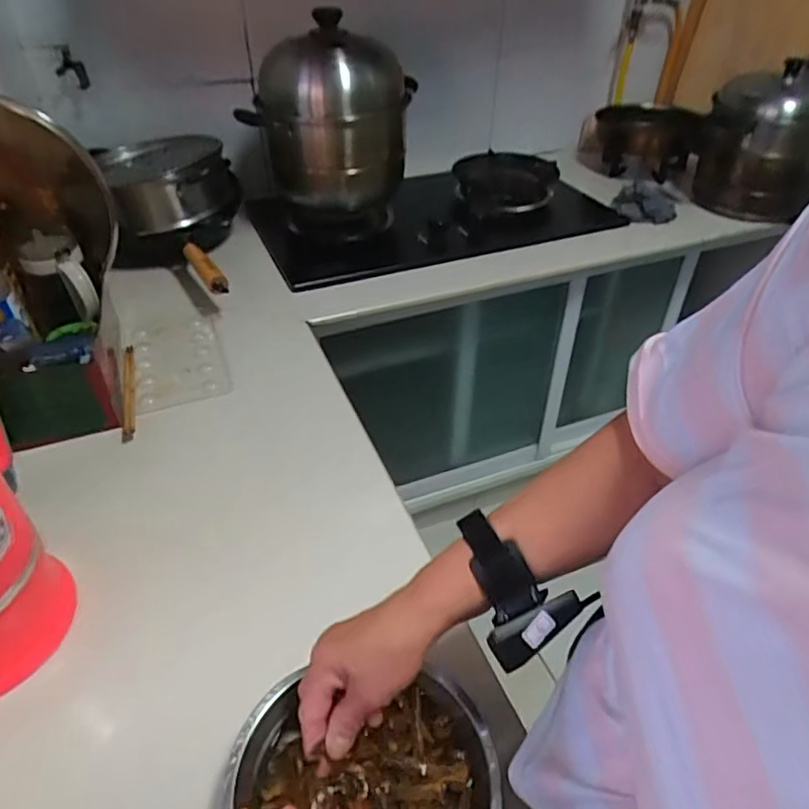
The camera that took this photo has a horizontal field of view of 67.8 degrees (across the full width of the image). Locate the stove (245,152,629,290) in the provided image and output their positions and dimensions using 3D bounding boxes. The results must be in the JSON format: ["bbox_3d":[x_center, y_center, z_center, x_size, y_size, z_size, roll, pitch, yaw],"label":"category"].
[{"bbox_3d":[0.061,-0.428,1.275,0.715,0.069,0.412,-15,42,-17],"label":"stove"}]

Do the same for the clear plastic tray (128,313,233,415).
[{"bbox_3d":[-0.335,-0.069,0.891,0.125,0.008,0.217,-15,42,-17],"label":"clear plastic tray"}]

